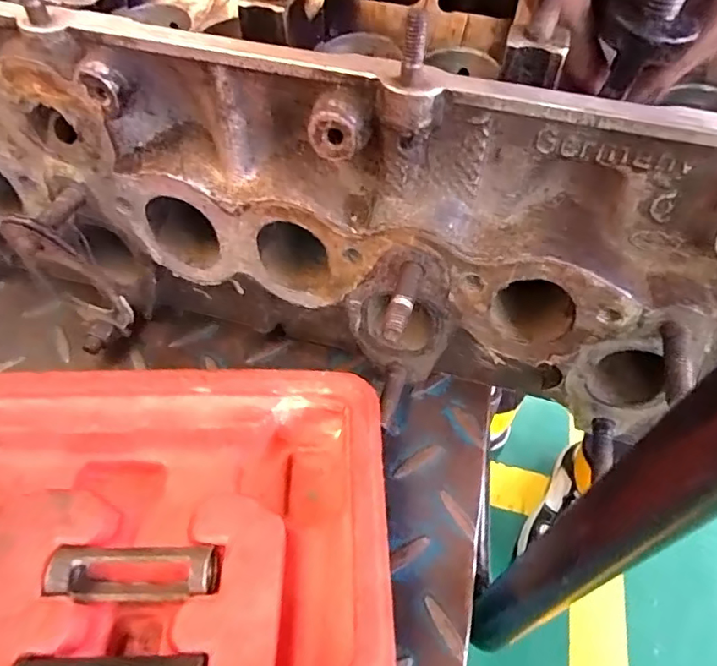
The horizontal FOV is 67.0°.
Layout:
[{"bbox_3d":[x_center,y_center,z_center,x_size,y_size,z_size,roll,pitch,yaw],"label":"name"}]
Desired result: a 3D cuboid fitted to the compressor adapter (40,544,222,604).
[{"bbox_3d":[-0.069,0.075,0.169,0.051,0.016,0.015,-1,52,-3],"label":"compressor adapter"}]

